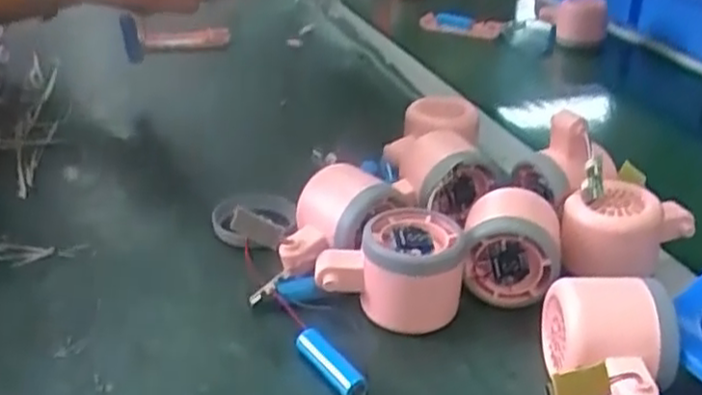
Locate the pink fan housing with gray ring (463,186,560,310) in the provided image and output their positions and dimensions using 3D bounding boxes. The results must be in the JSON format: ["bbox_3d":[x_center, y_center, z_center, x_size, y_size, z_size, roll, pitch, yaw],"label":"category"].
[{"bbox_3d":[0.098,0.027,0.459,0.058,0.057,0.063,7,29,12],"label":"pink fan housing with gray ring"}]

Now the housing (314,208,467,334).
[{"bbox_3d":[0.024,0.041,0.440,0.082,0.051,0.058,5,29,9],"label":"housing"}]

